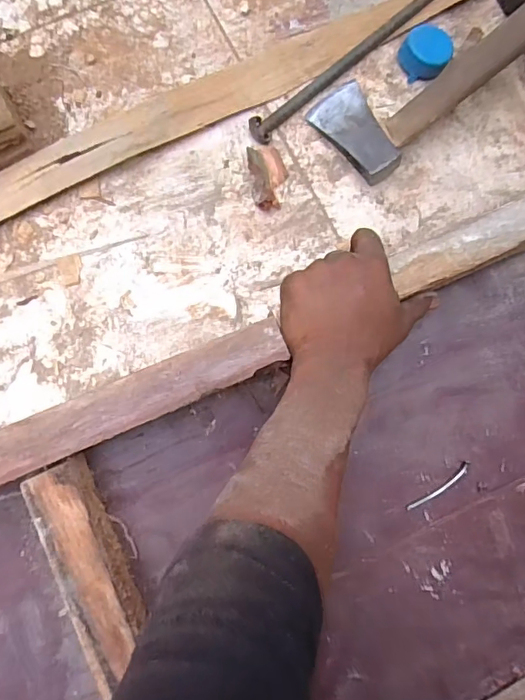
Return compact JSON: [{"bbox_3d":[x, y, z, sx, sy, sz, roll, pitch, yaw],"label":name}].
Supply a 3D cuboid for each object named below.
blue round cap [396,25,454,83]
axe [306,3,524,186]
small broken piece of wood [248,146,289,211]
[{"bbox_3d":[0.184,-0.335,0.572,0.054,0.019,0.065,20,80,-2],"label":"blue round cap"},{"bbox_3d":[0.217,-0.303,0.531,0.338,0.037,0.110,-32,85,8],"label":"axe"},{"bbox_3d":[0.007,-0.184,0.543,0.039,0.011,0.070,-5,82,-6],"label":"small broken piece of wood"}]

